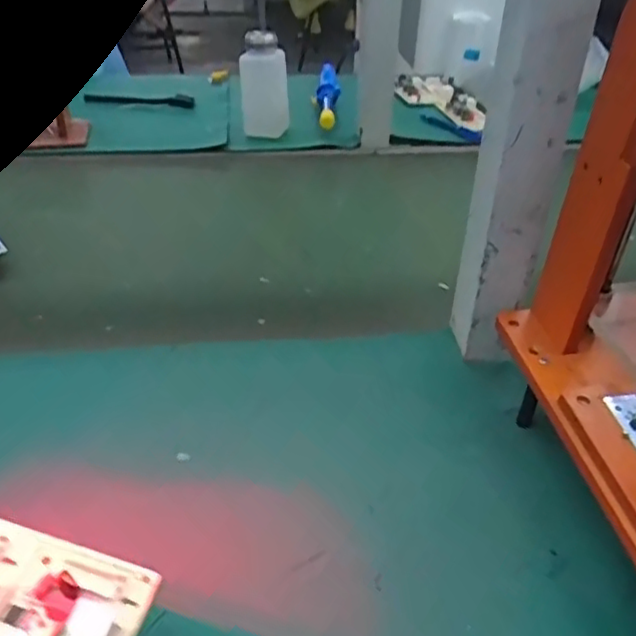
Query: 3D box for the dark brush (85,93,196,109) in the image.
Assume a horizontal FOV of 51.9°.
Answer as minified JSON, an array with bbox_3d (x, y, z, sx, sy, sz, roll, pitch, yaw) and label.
[{"bbox_3d":[-0.281,-0.346,1.030,0.183,0.015,0.019,8,38,11],"label":"dark brush"}]

